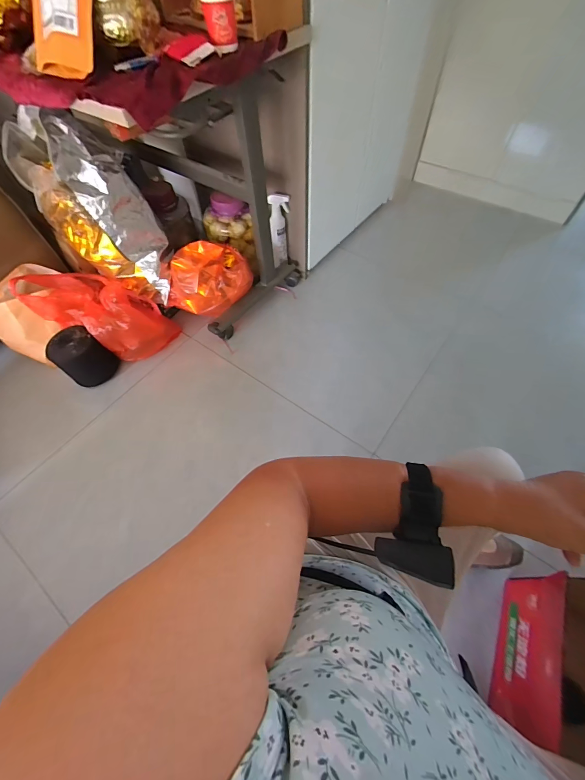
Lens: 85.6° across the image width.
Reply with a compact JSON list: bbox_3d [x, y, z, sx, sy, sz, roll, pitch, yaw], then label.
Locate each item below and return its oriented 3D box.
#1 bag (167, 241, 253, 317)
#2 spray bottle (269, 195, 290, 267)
[{"bbox_3d":[-0.293,-0.396,1.145,0.252,0.185,0.214,8,59,7],"label":"bag"},{"bbox_3d":[-0.046,-0.605,1.226,0.074,0.249,0.077,-2,58,1],"label":"spray bottle"}]

